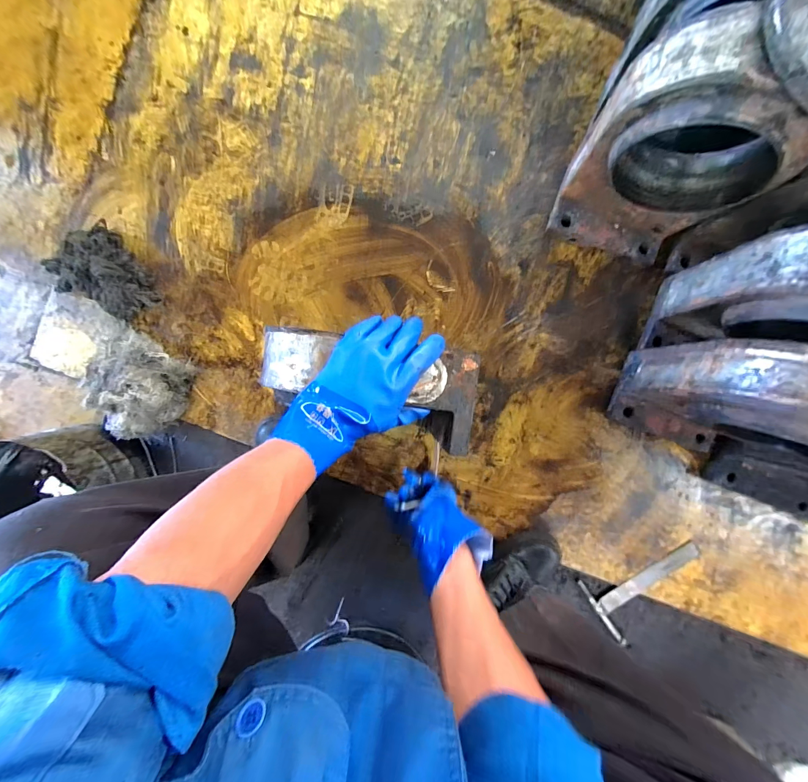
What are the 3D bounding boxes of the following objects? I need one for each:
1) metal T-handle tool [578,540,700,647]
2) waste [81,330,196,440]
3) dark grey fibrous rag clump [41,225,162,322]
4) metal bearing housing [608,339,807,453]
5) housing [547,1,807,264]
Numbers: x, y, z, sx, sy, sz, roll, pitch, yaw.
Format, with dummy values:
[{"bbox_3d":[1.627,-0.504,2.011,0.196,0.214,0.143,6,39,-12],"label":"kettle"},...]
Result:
[{"bbox_3d":[0.493,0.392,0.693,0.235,0.014,0.137,-32,93,2],"label":"metal T-handle tool"},{"bbox_3d":[-0.487,-0.012,0.628,0.169,0.091,0.161,40,93,-2],"label":"waste"},{"bbox_3d":[-0.564,-0.206,0.637,0.149,0.067,0.181,-37,93,2],"label":"dark grey fibrous rag clump"},{"bbox_3d":[0.492,0.025,0.512,0.209,0.307,0.133,19,93,-1],"label":"metal bearing housing"},{"bbox_3d":[0.375,-0.319,0.499,0.225,0.309,0.131,19,93,-1],"label":"housing"}]

